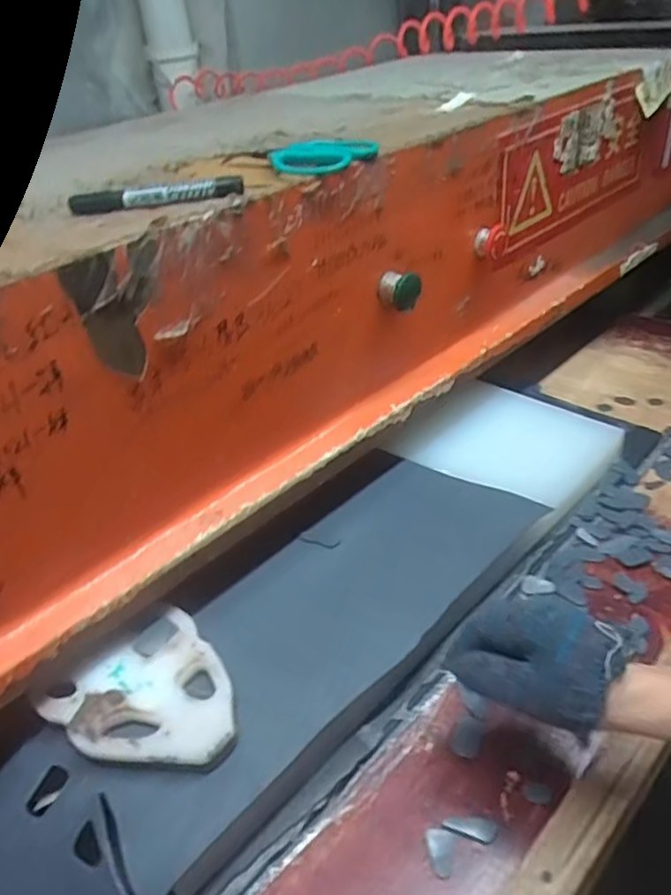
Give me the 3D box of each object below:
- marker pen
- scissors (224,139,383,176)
[{"bbox_3d":[-0.135,-0.189,0.481,0.129,0.014,0.012,-1,36,-3],"label":"marker pen"},{"bbox_3d":[-0.033,-0.256,0.553,0.081,0.013,0.135,-26,44,-32],"label":"scissors"}]

